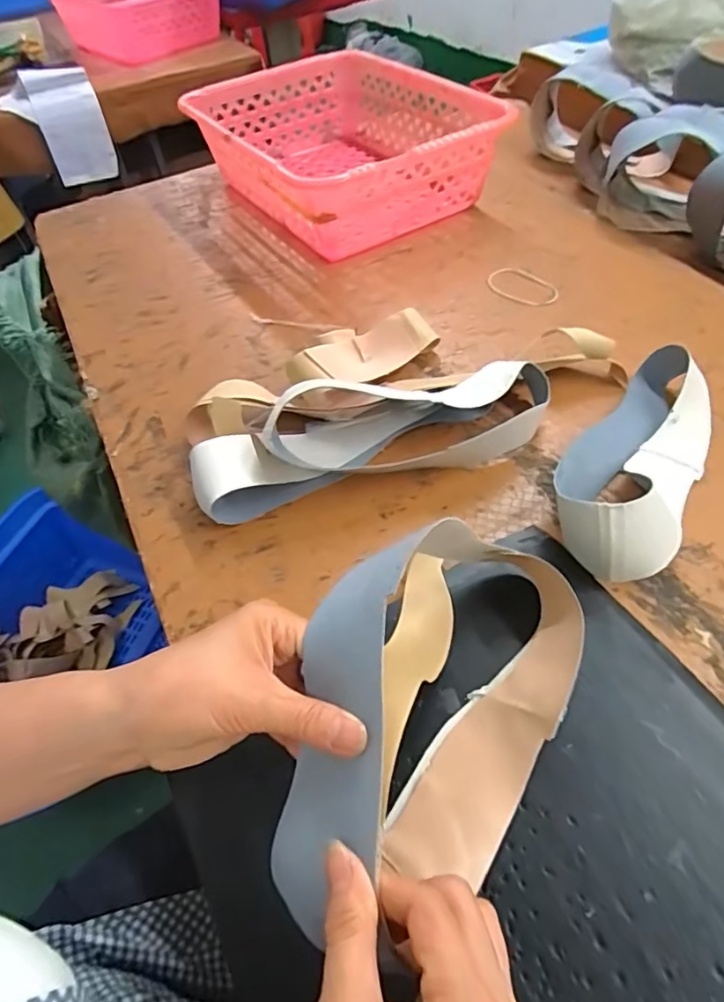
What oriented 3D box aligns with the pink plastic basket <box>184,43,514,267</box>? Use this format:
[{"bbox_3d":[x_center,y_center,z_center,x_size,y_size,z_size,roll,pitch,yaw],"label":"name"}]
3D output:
[{"bbox_3d":[-0.026,-0.514,0.825,0.342,0.129,0.419,-28,55,-15],"label":"pink plastic basket"}]

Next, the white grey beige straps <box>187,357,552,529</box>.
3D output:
[{"bbox_3d":[0.009,-0.069,0.501,0.322,0.051,0.118,-14,52,-6],"label":"white grey beige straps"}]

